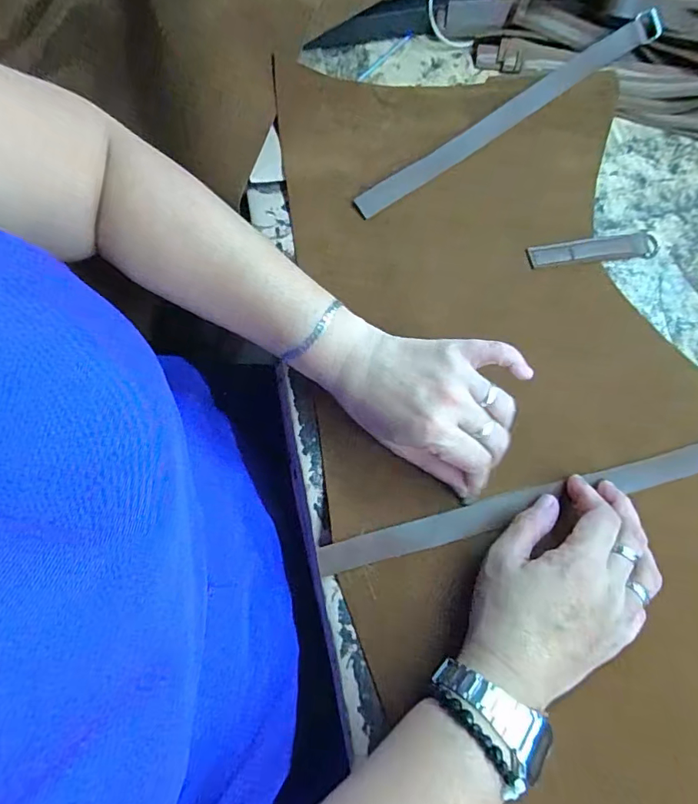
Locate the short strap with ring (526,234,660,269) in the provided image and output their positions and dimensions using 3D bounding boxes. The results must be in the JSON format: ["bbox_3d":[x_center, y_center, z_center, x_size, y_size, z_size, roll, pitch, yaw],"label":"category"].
[{"bbox_3d":[0.202,-0.125,0.387,0.111,0.006,0.024,-7,73,-4],"label":"short strap with ring"}]

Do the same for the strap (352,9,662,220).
[{"bbox_3d":[0.139,-0.255,0.407,0.320,0.032,0.028,-33,76,-11],"label":"strap"}]

